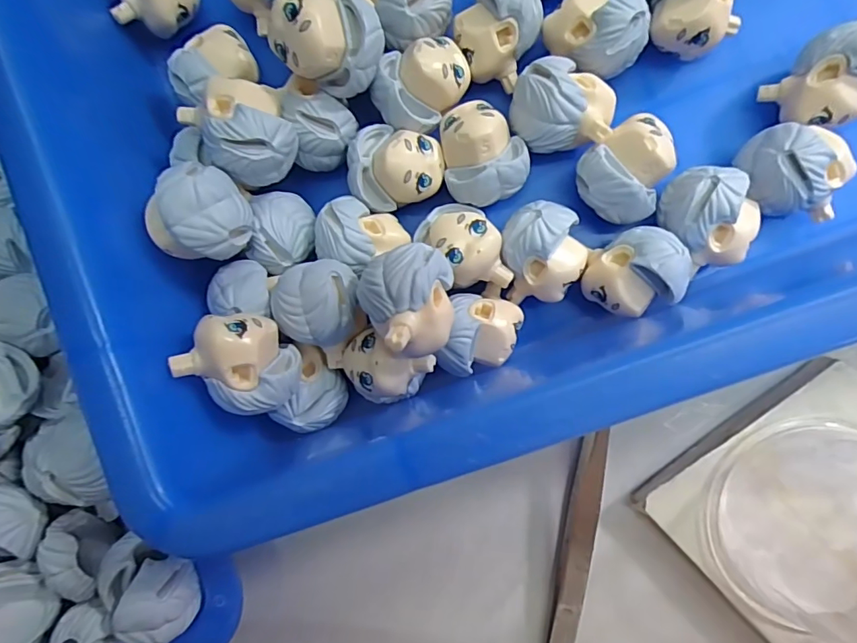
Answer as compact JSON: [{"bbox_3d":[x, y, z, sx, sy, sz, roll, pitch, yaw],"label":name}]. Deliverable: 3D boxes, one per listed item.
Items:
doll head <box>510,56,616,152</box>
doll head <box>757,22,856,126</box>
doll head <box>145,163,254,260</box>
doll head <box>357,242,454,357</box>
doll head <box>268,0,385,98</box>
[{"bbox_3d":[0.037,-0.060,0.138,0.027,0.019,0.021,5,91,7],"label":"doll head"},{"bbox_3d":[0.108,-0.064,0.133,0.023,0.024,0.022,0,90,7],"label":"doll head"},{"bbox_3d":[-0.057,-0.027,0.123,0.018,0.022,0.023,19,92,6],"label":"doll head"},{"bbox_3d":[-0.003,-0.006,0.123,0.022,0.023,0.025,-42,86,5],"label":"doll head"},{"bbox_3d":[-0.025,-0.073,0.128,0.024,0.021,0.022,13,92,6],"label":"doll head"}]

